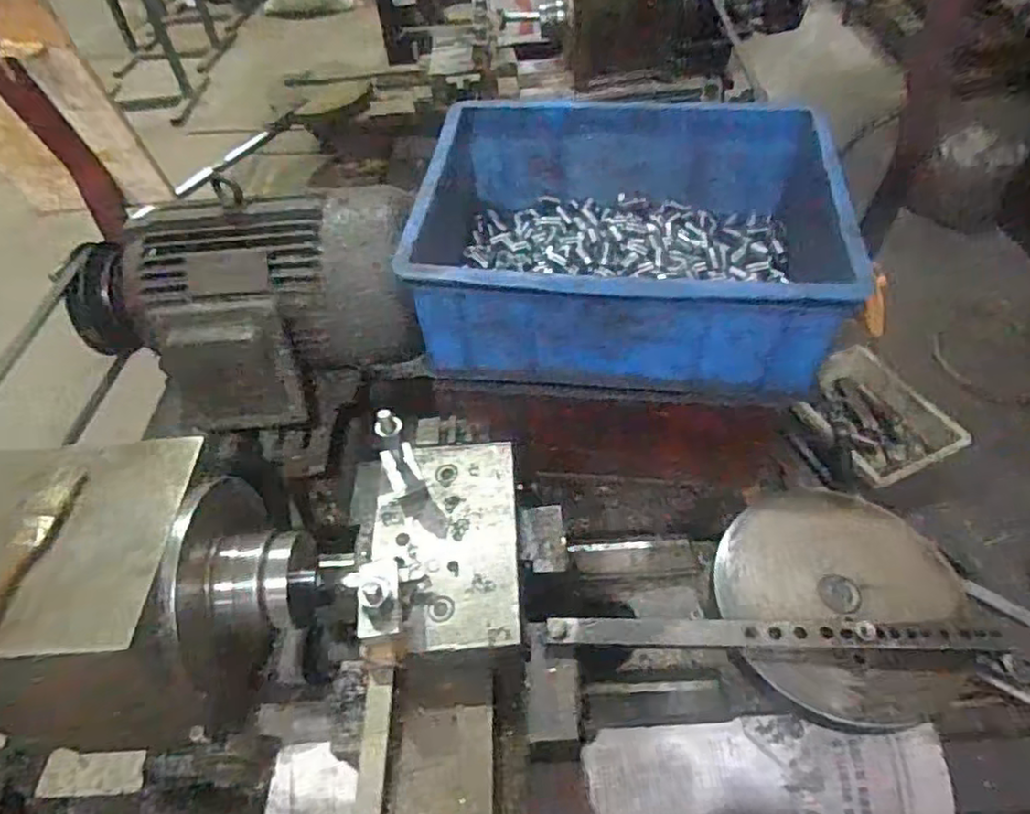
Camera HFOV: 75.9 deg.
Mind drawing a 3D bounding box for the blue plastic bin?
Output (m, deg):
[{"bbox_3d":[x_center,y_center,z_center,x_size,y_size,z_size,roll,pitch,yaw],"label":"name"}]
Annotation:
[{"bbox_3d":[0.123,-0.183,0.707,0.425,0.141,0.323,1,49,6],"label":"blue plastic bin"}]

